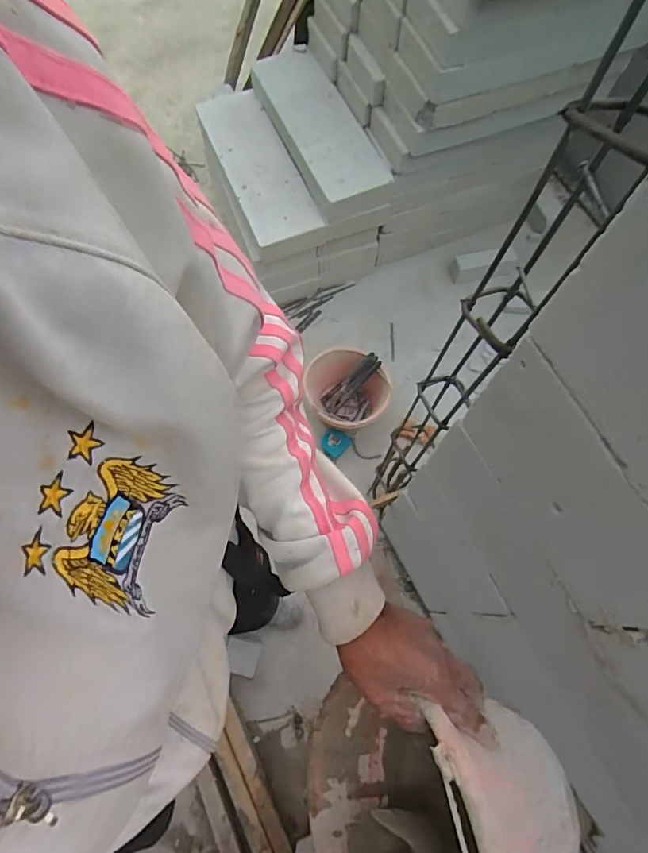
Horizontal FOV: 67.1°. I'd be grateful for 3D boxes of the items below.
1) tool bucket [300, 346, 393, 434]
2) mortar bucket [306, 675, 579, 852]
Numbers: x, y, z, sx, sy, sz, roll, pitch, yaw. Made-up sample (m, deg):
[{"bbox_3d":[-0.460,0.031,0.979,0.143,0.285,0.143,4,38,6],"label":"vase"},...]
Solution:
[{"bbox_3d":[0.070,-0.093,1.427,0.211,0.164,0.256,-18,72,-7],"label":"tool bucket"},{"bbox_3d":[0.123,0.364,0.455,0.224,0.255,0.224,8,69,-28],"label":"mortar bucket"}]

